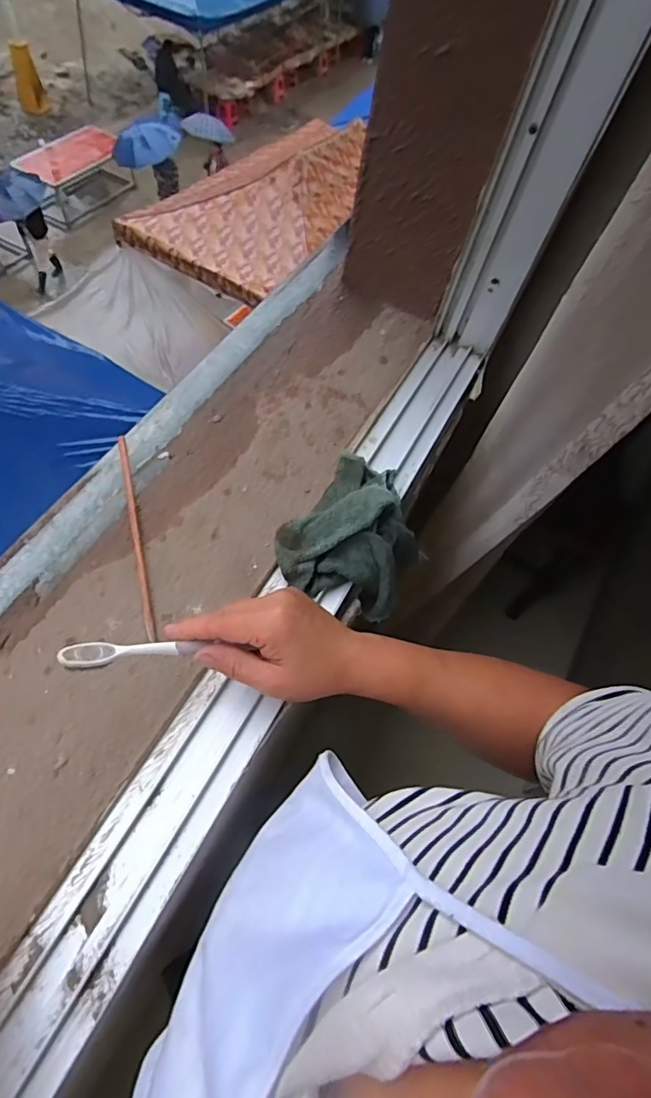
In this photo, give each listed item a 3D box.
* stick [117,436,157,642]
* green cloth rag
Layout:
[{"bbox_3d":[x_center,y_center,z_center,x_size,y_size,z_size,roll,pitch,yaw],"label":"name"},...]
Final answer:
[{"bbox_3d":[-0.172,-0.020,0.469,0.008,0.011,0.216,-13,61,-12],"label":"stick"},{"bbox_3d":[0.028,-0.007,0.477,0.112,0.082,0.139,32,63,13],"label":"green cloth rag"}]

